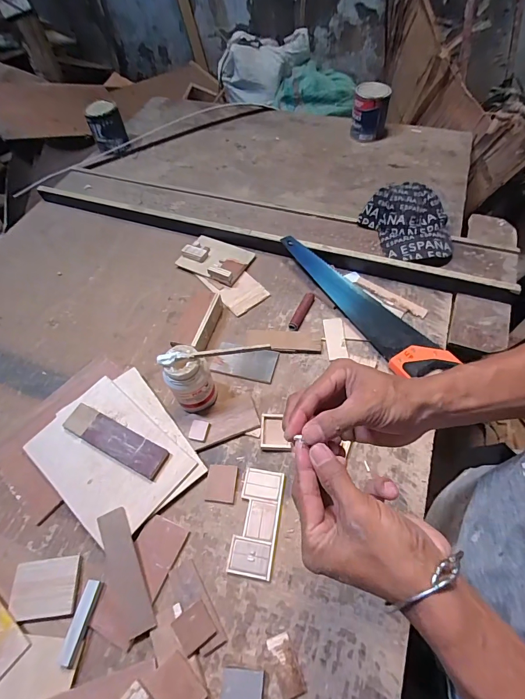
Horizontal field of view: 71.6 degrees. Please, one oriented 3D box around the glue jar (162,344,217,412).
[{"bbox_3d":[-0.131,0.056,0.663,0.078,0.141,0.067,-25,57,-12],"label":"glue jar"}]

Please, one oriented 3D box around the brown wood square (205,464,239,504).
[{"bbox_3d":[-0.069,0.228,0.619,0.049,0.007,0.060,3,56,7],"label":"brown wood square"}]

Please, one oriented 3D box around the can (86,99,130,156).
[{"bbox_3d":[-0.513,-0.729,1.207,0.102,0.145,0.095,-2,55,3],"label":"can"}]

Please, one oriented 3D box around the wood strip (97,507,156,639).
[{"bbox_3d":[-0.209,0.332,0.552,0.044,0.011,0.173,-26,62,-9],"label":"wood strip"}]

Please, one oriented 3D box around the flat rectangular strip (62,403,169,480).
[{"bbox_3d":[-0.262,0.160,0.647,0.199,0.020,0.053,22,60,19],"label":"flat rectangular strip"}]

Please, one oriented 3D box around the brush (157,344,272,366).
[{"bbox_3d":[-0.082,0.004,0.611,0.189,0.010,0.020,-9,56,1],"label":"brush"}]

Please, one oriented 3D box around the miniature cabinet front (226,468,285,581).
[{"bbox_3d":[-0.008,0.273,0.584,0.065,0.014,0.156,8,57,6],"label":"miniature cabinet front"}]

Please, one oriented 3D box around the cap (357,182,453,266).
[{"bbox_3d":[0.360,-0.300,0.860,0.173,0.077,0.231,-19,56,-5],"label":"cap"}]

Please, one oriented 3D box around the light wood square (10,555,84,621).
[{"bbox_3d":[-0.329,0.363,0.555,0.098,0.008,0.077,-8,55,0],"label":"light wood square"}]

